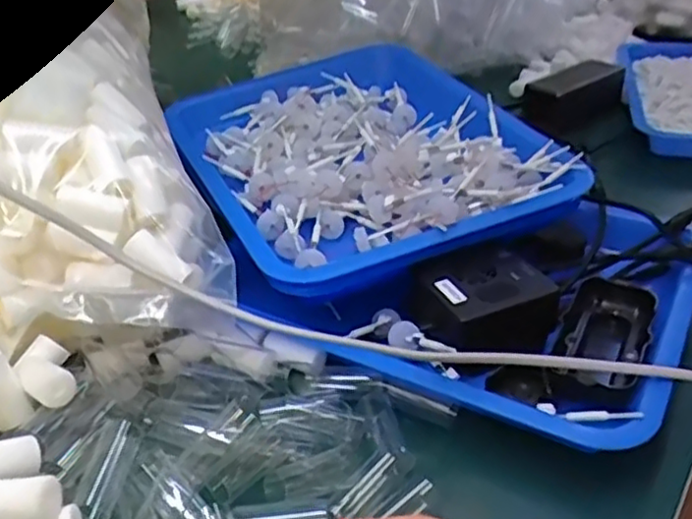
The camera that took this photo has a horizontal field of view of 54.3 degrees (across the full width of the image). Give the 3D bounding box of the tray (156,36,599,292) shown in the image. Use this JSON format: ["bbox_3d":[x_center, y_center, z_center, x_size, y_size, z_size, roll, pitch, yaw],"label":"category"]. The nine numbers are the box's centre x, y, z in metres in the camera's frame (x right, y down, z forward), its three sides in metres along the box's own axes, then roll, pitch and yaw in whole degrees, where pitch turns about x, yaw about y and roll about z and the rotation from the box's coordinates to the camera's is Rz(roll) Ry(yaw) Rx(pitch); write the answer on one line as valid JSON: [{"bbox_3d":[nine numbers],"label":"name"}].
[{"bbox_3d":[0.005,-0.097,0.567,0.260,0.049,0.338,-18,36,-22],"label":"tray"}]

